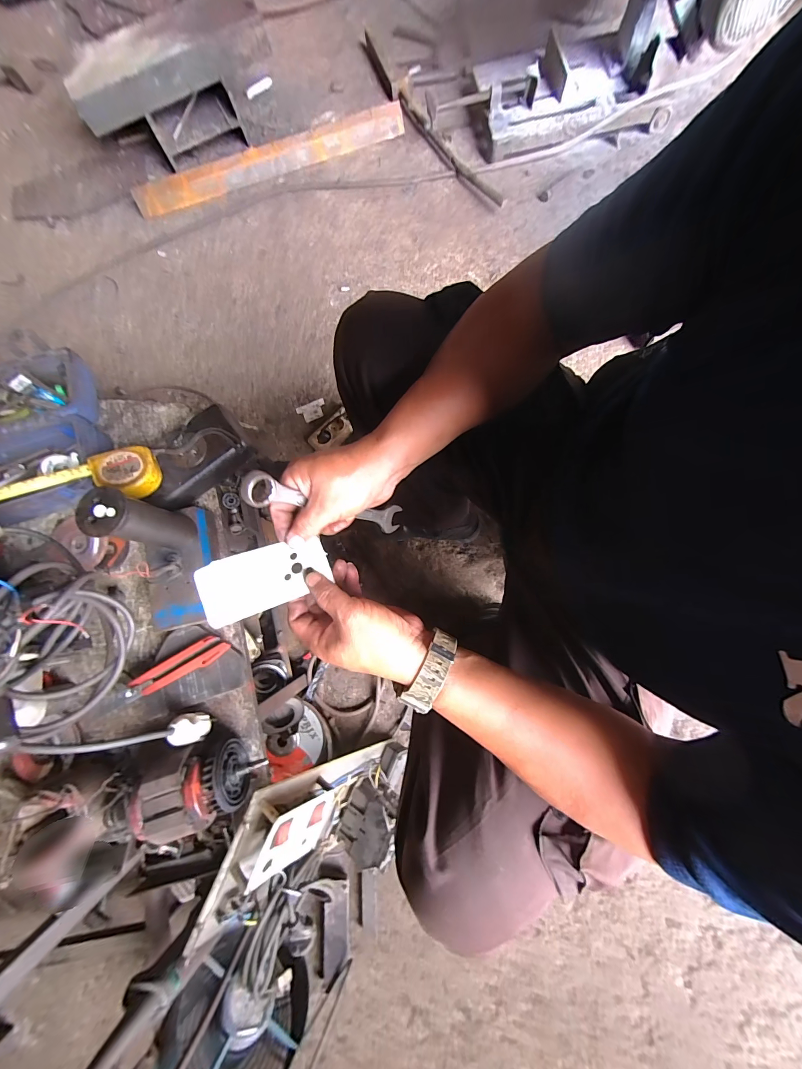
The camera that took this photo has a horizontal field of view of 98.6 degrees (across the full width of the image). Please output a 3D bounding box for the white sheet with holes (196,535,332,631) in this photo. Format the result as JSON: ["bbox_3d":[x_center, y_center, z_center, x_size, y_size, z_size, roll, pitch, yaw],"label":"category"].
[{"bbox_3d":[-0.125,0.040,0.325,0.113,0.008,0.057,-19,95,-28],"label":"white sheet with holes"}]

